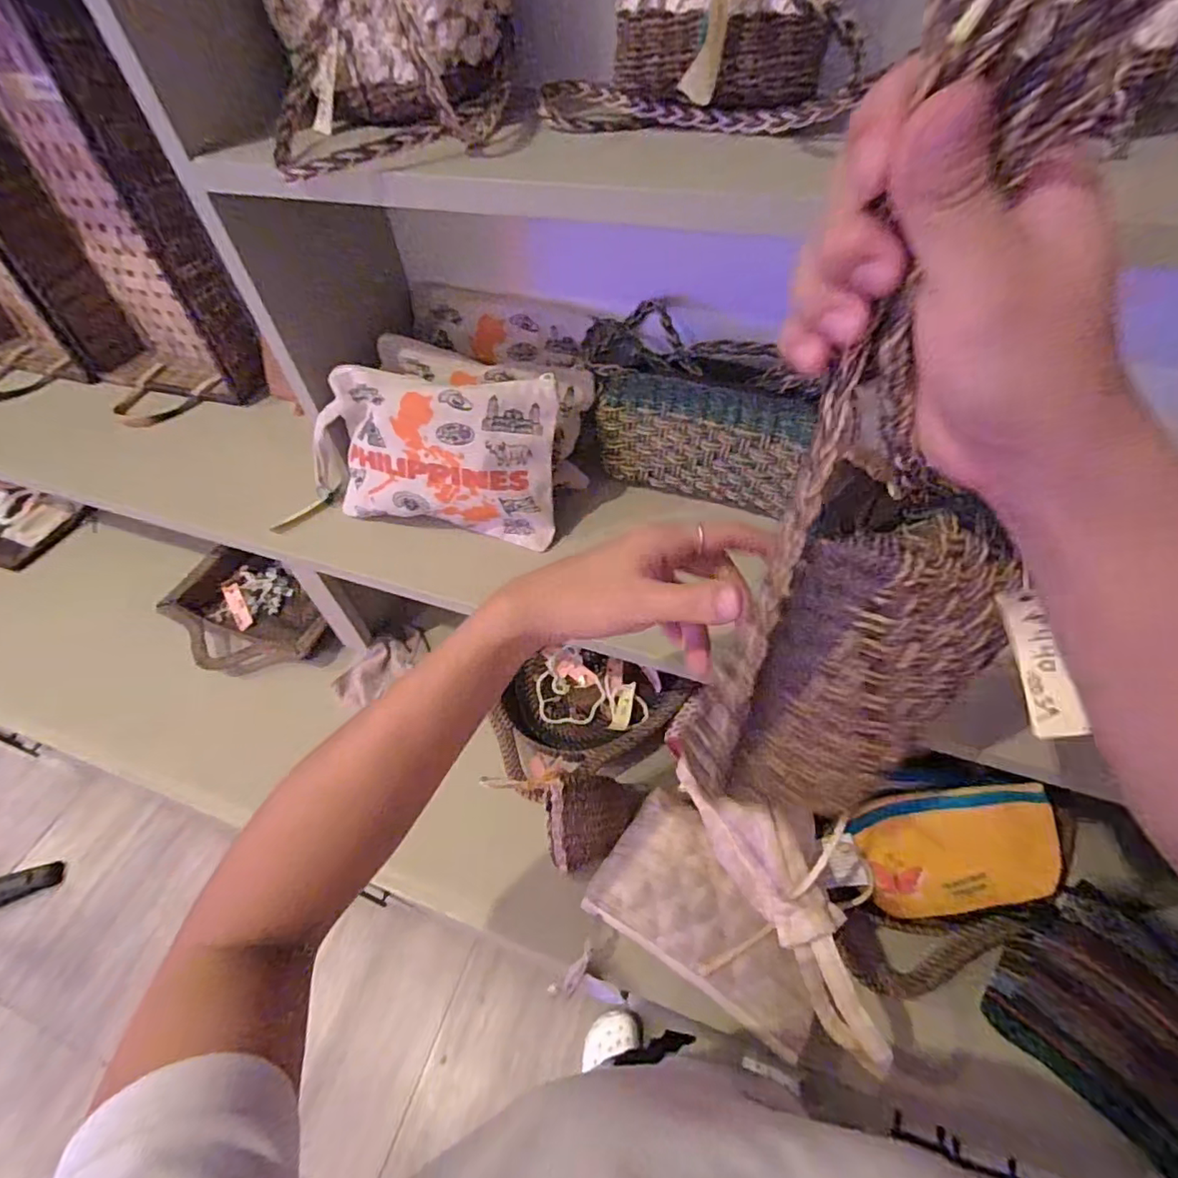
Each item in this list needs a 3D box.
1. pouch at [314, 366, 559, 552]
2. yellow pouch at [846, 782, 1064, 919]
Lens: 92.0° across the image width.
[{"bbox_3d":[-0.151,-0.117,0.522,0.255,0.127,0.074,9,54,11],"label":"pouch"},{"bbox_3d":[0.282,0.201,0.438,0.133,0.108,0.017,-21,4,26],"label":"yellow pouch"}]

